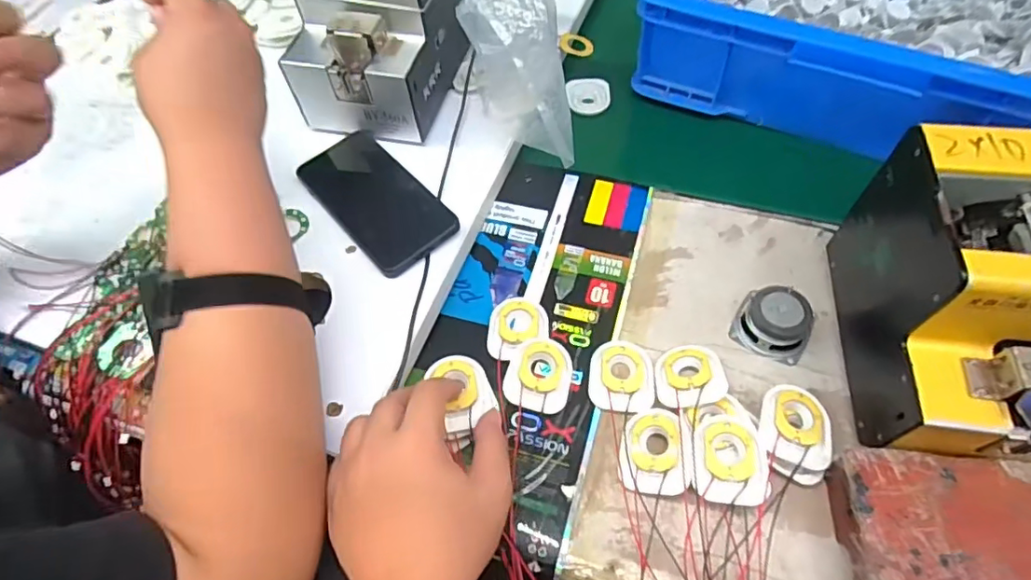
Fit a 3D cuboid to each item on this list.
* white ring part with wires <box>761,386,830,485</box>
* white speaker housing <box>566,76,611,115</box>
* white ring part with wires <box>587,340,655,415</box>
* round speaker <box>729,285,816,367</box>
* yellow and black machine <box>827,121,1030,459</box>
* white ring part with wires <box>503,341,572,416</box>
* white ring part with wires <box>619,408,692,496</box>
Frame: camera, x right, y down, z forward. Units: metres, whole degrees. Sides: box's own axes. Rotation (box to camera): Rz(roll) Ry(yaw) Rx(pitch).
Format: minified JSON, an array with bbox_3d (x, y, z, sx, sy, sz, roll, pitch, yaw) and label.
[{"bbox_3d":[0.196,0.100,0.389,0.044,0.020,0.063,12,59,11],"label":"white ring part with wires"},{"bbox_3d":[0.082,-0.219,0.623,0.047,0.013,0.049,-5,57,1],"label":"white speaker housing"},{"bbox_3d":[0.082,0.068,0.431,0.049,0.010,0.060,1,58,4],"label":"white ring part with wires"},{"bbox_3d":[0.205,0.024,0.437,0.053,0.027,0.052,24,62,18],"label":"round speaker"},{"bbox_3d":[0.310,0.009,0.358,0.128,0.137,0.178,7,58,8],"label":"yellow and black machine"},{"bbox_3d":[0.017,0.067,0.427,0.051,0.015,0.053,5,58,7],"label":"white ring part with wires"},{"bbox_3d":[0.098,0.113,0.388,0.045,0.017,0.058,-10,58,25],"label":"white ring part with wires"}]

